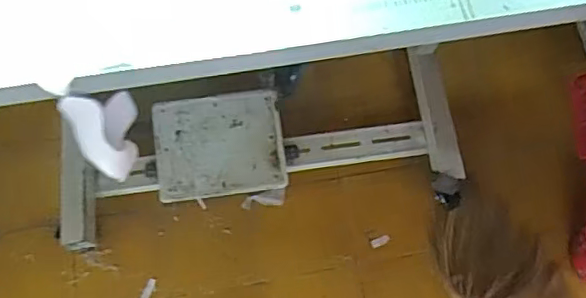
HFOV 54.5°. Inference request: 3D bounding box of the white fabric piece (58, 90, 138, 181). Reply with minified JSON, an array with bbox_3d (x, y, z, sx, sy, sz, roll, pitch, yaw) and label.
[{"bbox_3d":[-0.216,-0.031,0.642,0.054,0.156,0.115,-8,71,-4],"label":"white fabric piece"}]

